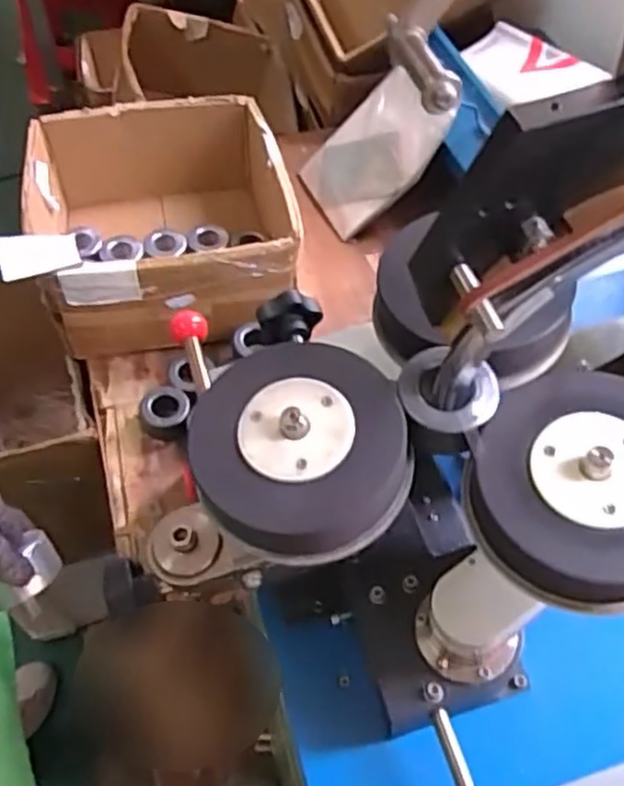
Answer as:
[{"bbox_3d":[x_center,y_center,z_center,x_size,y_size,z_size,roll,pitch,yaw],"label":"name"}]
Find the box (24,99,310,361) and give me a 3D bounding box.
[{"bbox_3d":[-0.207,-0.233,1.020,0.331,0.182,0.325,-9,54,-10],"label":"box"}]

